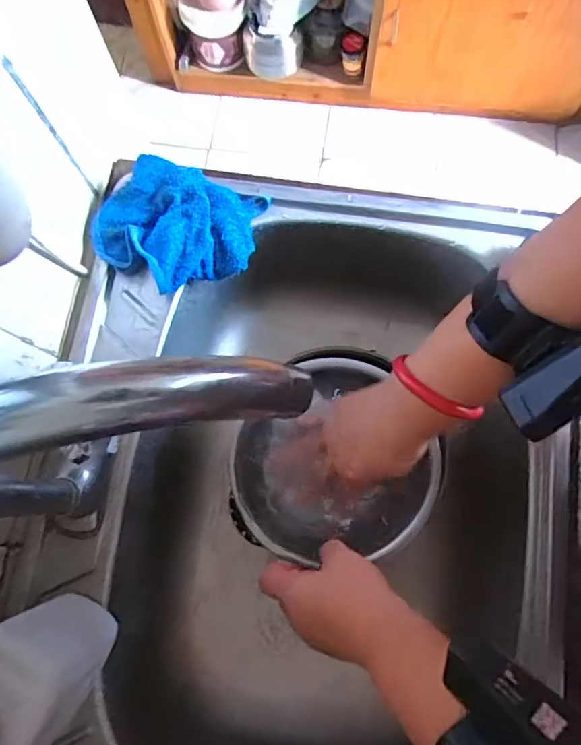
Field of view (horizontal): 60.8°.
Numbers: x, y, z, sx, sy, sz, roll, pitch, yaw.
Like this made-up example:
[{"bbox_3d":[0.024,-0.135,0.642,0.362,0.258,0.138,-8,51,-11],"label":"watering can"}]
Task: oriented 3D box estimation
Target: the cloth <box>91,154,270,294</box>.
[{"bbox_3d":[-0.099,-0.126,0.423,0.130,0.040,0.103,16,76,5],"label":"cloth"}]

